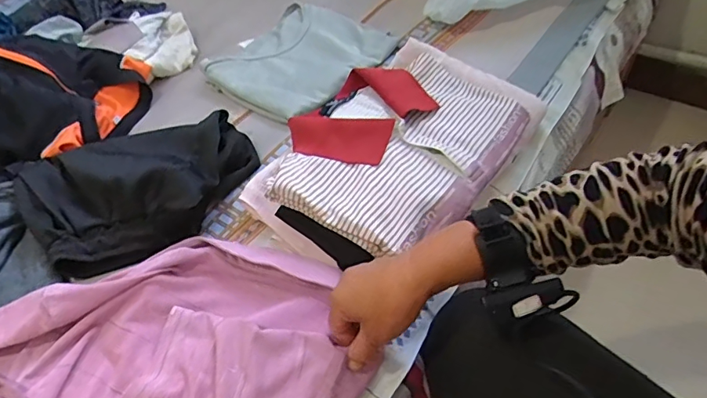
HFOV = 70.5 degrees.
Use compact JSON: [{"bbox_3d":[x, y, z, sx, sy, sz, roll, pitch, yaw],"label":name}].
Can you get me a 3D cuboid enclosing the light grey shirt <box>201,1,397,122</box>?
[{"bbox_3d":[-0.083,-0.223,0.791,0.215,0.034,0.245,30,57,27],"label":"light grey shirt"}]

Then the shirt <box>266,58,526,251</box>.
[{"bbox_3d":[0.061,-0.084,0.599,0.223,0.045,0.328,27,56,26],"label":"shirt"}]

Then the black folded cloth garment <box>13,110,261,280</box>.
[{"bbox_3d":[-0.251,-0.028,0.598,0.261,0.068,0.186,-27,52,-18],"label":"black folded cloth garment"}]

